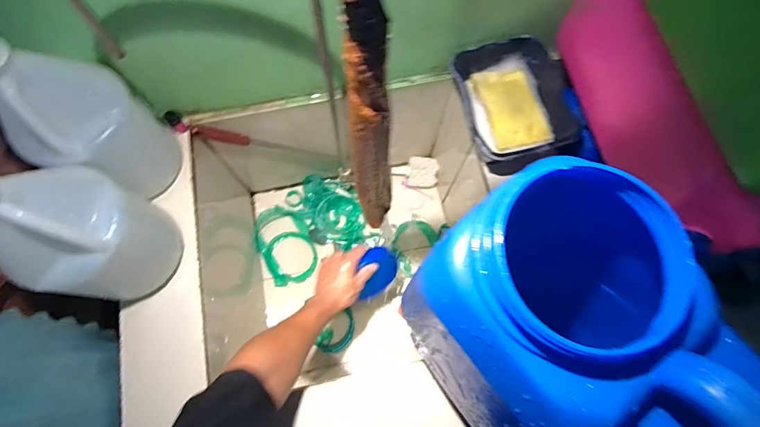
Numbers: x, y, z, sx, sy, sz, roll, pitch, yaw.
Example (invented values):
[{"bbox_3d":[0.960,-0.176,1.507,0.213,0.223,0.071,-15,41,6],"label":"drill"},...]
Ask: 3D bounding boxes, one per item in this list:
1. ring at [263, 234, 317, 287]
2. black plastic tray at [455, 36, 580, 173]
[{"bbox_3d":[-0.223,0.110,0.998,0.126,0.015,0.128,0,74,-1],"label":"ring"},{"bbox_3d":[0.214,-0.179,0.666,0.181,0.074,0.211,-12,74,-4],"label":"black plastic tray"}]

